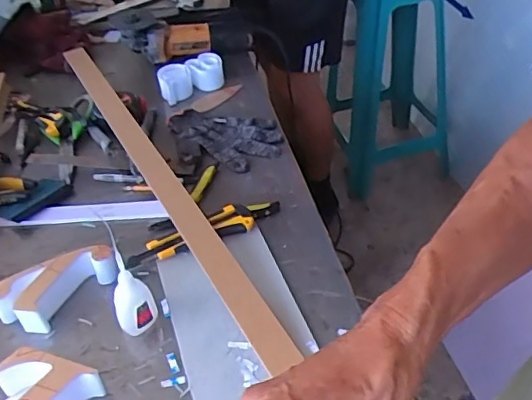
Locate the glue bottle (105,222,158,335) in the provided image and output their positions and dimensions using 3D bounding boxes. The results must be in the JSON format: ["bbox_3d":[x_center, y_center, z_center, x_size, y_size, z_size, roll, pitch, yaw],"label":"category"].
[{"bbox_3d":[-0.146,0.089,0.588,0.030,0.127,0.037,14,44,21],"label":"glue bottle"}]

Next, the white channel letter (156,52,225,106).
[{"bbox_3d":[-0.135,-0.228,1.029,0.129,0.040,0.062,-23,44,-22],"label":"white channel letter"}]

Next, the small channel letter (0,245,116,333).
[{"bbox_3d":[-0.244,0.101,0.652,0.135,0.042,0.063,-32,48,-29],"label":"small channel letter"}]

